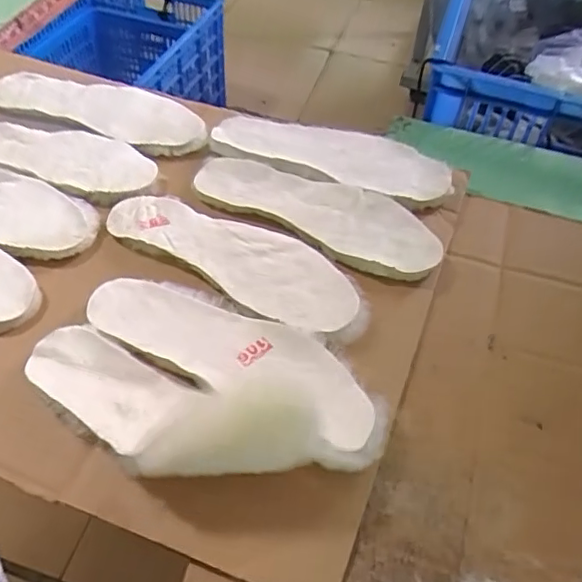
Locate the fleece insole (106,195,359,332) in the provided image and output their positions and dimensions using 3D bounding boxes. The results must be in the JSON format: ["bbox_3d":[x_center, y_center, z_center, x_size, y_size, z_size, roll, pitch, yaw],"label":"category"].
[{"bbox_3d":[-0.058,-0.042,0.592,0.275,0.012,0.096,26,55,22],"label":"fleece insole"}]

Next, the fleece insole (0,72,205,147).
[{"bbox_3d":[-0.249,-0.234,0.747,0.292,0.023,0.093,20,51,15],"label":"fleece insole"}]

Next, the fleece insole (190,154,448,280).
[{"bbox_3d":[0.026,-0.088,0.634,0.272,0.011,0.095,24,57,17],"label":"fleece insole"}]

